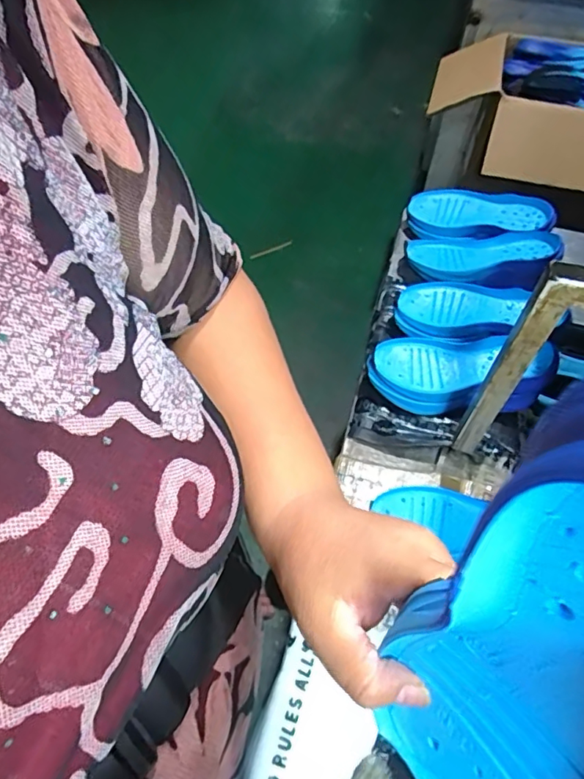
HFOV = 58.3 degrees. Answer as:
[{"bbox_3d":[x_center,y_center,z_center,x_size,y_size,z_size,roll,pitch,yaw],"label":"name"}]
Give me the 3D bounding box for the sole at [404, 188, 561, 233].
[{"bbox_3d":[0.319,-0.304,0.900,0.235,0.032,0.092,15,56,23],"label":"sole"}]

